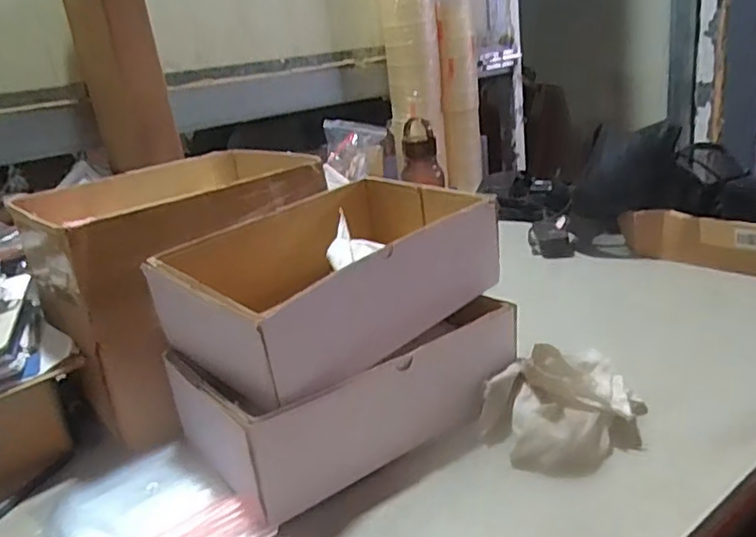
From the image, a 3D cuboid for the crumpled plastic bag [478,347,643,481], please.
[{"bbox_3d":[0.178,0.128,0.579,0.155,0.068,0.108,-15,22,-21],"label":"crumpled plastic bag"}]

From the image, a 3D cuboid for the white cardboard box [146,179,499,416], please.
[{"bbox_3d":[-0.037,0.001,0.631,0.313,0.099,0.197,-24,26,-38],"label":"white cardboard box"}]

